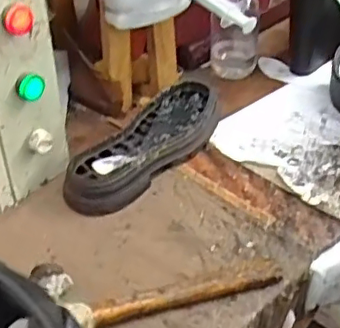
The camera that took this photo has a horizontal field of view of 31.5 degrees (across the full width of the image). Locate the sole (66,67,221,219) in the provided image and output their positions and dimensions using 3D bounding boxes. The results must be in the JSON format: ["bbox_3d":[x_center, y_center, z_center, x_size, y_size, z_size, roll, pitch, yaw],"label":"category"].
[{"bbox_3d":[-0.016,-0.030,0.769,0.086,0.047,0.280,24,44,29],"label":"sole"}]

